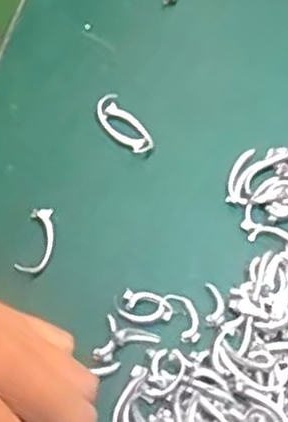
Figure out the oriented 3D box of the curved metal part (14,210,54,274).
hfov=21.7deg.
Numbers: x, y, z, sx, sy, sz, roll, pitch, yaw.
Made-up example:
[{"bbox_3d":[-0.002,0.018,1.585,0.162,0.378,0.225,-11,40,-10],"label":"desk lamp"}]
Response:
[{"bbox_3d":[-0.045,0.012,0.321,0.013,0.004,0.031,11,61,2],"label":"curved metal part"}]

